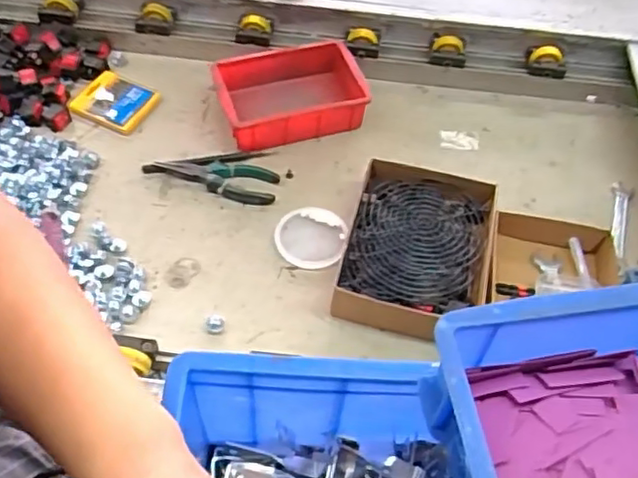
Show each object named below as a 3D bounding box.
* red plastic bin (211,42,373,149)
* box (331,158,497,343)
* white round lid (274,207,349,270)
[{"bbox_3d":[-0.037,-0.203,0.895,0.199,0.062,0.137,-16,56,-16],"label":"red plastic bin"},{"bbox_3d":[0.117,0.015,0.752,0.161,0.047,0.221,14,53,6],"label":"box"},{"bbox_3d":[-0.010,-0.003,0.785,0.086,0.012,0.091,2,53,-3],"label":"white round lid"}]

